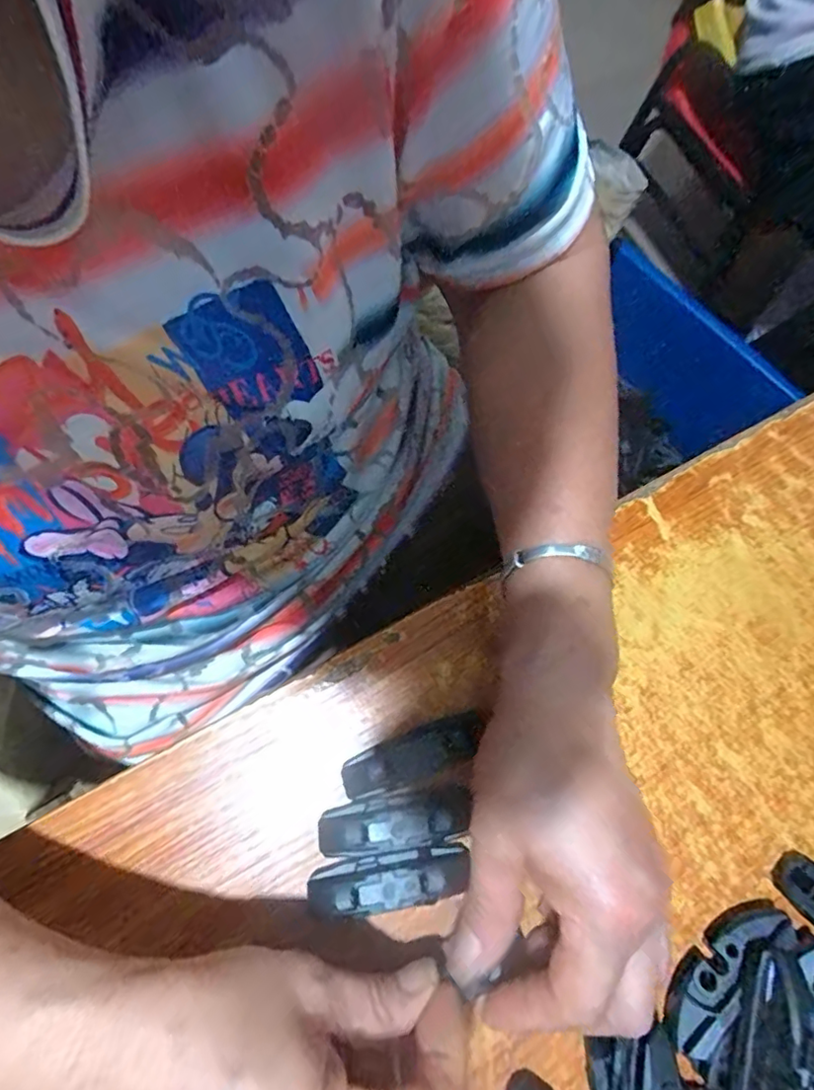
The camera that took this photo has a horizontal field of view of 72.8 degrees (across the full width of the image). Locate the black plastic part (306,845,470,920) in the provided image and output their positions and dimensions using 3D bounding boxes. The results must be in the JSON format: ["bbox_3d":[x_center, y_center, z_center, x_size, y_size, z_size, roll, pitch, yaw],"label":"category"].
[{"bbox_3d":[-0.009,0.151,0.248,0.070,0.018,0.021,-6,70,-3],"label":"black plastic part"}]

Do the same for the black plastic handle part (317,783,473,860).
[{"bbox_3d":[-0.006,0.129,0.257,0.069,0.020,0.023,-9,70,-4],"label":"black plastic handle part"}]

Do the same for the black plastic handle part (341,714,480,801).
[{"bbox_3d":[0.004,0.103,0.269,0.070,0.015,0.024,-22,72,-9],"label":"black plastic handle part"}]

